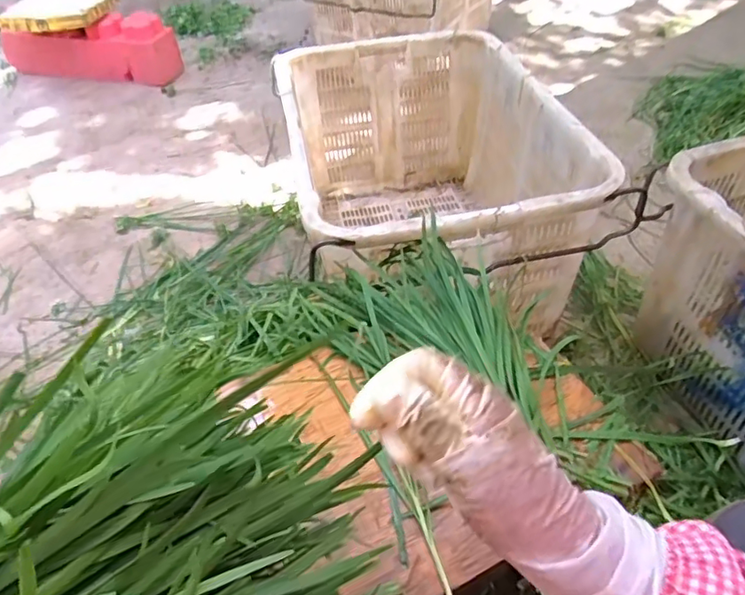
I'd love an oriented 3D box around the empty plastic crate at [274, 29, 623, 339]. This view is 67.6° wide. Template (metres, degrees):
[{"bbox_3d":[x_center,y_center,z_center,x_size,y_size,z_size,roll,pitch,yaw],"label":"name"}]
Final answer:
[{"bbox_3d":[0.088,-0.208,1.082,0.452,0.349,0.654,-9,46,-6],"label":"empty plastic crate"}]

